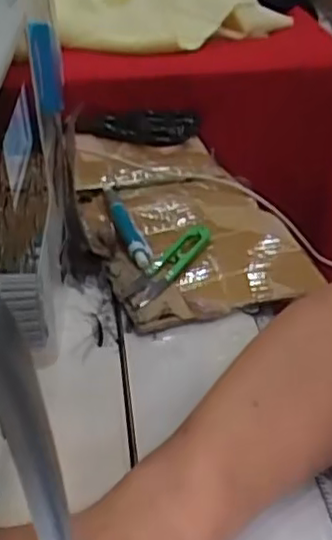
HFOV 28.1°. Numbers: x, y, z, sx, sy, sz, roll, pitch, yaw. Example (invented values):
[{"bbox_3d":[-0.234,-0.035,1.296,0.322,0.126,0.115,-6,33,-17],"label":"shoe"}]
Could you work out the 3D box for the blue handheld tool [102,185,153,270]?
[{"bbox_3d":[-0.033,-0.040,0.545,0.017,0.014,0.133,-9,35,-12],"label":"blue handheld tool"}]

